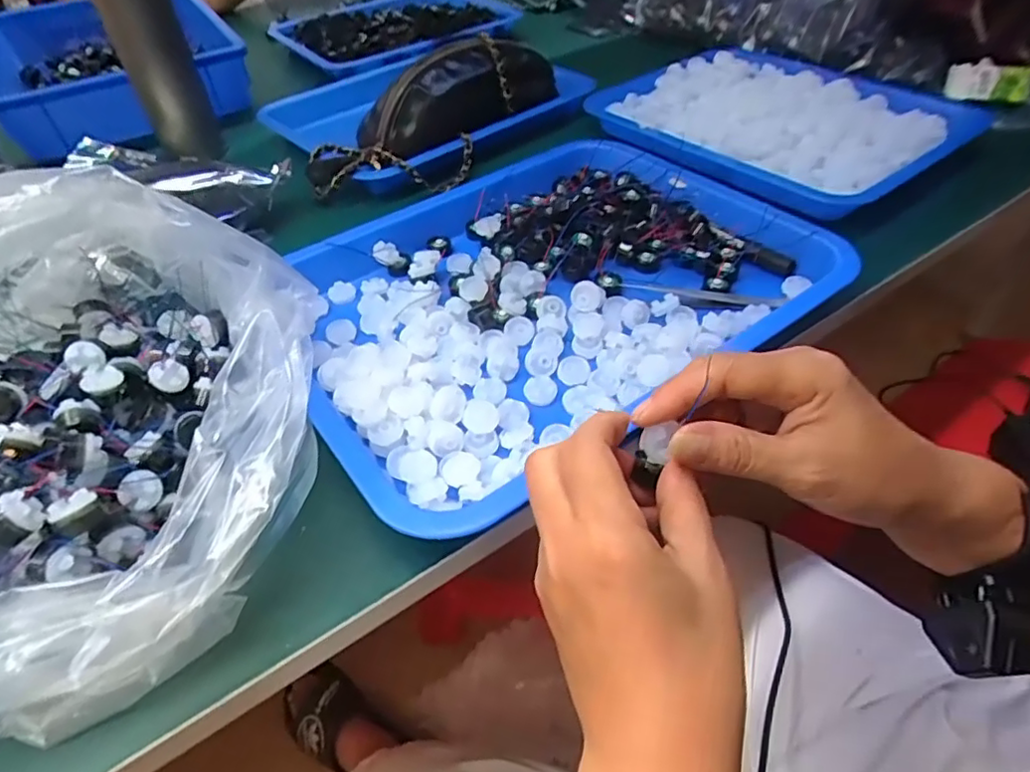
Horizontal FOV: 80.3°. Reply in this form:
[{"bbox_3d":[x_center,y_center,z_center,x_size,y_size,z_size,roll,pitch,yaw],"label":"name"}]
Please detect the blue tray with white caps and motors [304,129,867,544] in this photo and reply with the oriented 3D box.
[{"bbox_3d":[0.017,-0.075,0.451,0.360,0.039,0.289,-28,50,-22],"label":"blue tray with white caps and motors"}]

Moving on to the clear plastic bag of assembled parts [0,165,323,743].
[{"bbox_3d":[-0.277,-0.001,0.314,0.331,0.124,0.301,-7,45,-3],"label":"clear plastic bag of assembled parts"}]

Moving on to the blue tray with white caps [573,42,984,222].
[{"bbox_3d":[0.254,-0.265,0.592,0.276,0.036,0.301,-28,50,-22],"label":"blue tray with white caps"}]

